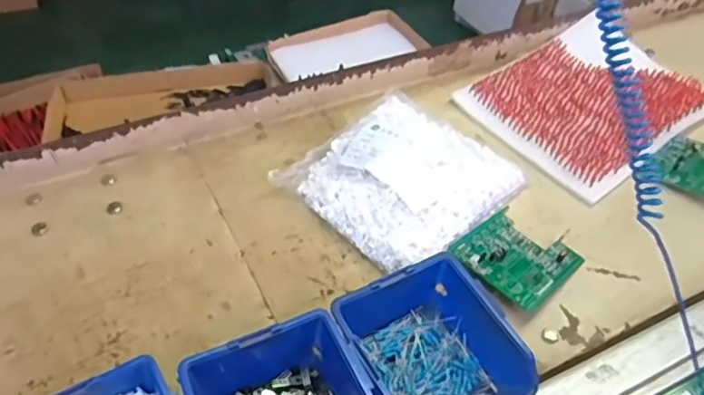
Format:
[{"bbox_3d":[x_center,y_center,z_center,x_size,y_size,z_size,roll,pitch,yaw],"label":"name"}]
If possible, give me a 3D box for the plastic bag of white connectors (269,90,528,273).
[{"bbox_3d":[0.055,-0.024,0.644,0.183,0.046,0.193,33,51,28],"label":"plastic bag of white connectors"}]

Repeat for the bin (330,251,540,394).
[{"bbox_3d":[0.060,0.120,0.485,0.121,0.058,0.132,-18,47,-21],"label":"bin"}]

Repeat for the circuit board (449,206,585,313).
[{"bbox_3d":[0.161,0.054,0.594,0.094,0.020,0.110,35,52,30],"label":"circuit board"}]

